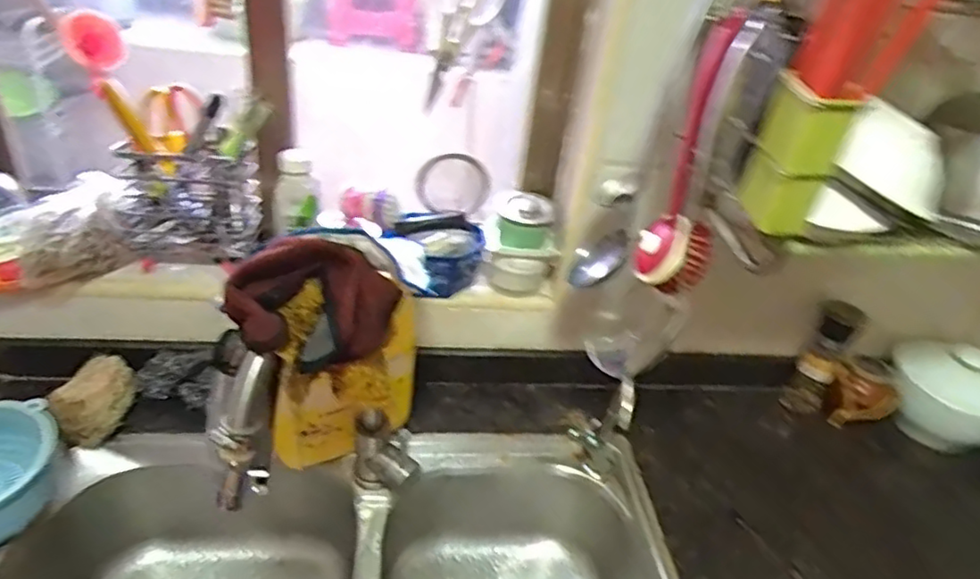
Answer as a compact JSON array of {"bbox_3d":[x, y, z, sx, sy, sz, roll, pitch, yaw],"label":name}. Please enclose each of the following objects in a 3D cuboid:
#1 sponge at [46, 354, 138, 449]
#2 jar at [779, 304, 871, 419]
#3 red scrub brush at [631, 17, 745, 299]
[{"bbox_3d":[-0.499,0.139,0.810,0.069,0.067,0.094,5,33,-5],"label":"sponge"},{"bbox_3d":[0.497,0.100,0.950,0.055,0.179,0.056,24,37,23],"label":"jar"},{"bbox_3d":[0.203,-0.122,0.613,0.070,0.253,0.073,18,35,15],"label":"red scrub brush"}]

